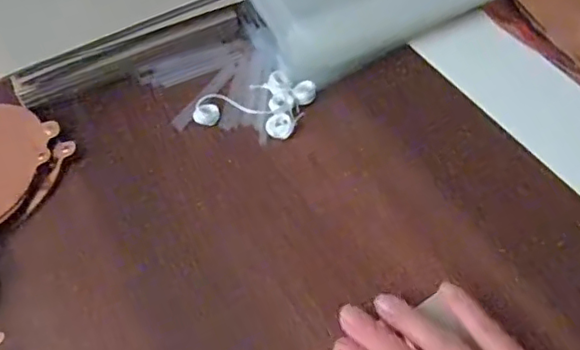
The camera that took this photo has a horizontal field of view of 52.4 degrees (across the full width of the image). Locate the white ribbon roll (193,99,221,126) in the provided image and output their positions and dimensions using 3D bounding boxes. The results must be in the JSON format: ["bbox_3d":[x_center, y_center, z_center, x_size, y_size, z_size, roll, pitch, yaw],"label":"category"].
[{"bbox_3d":[-0.066,-0.048,0.463,0.022,0.005,0.020,-2,52,2],"label":"white ribbon roll"}]

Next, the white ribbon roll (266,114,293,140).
[{"bbox_3d":[-0.008,-0.037,0.452,0.020,0.010,0.019,-2,52,2],"label":"white ribbon roll"}]

